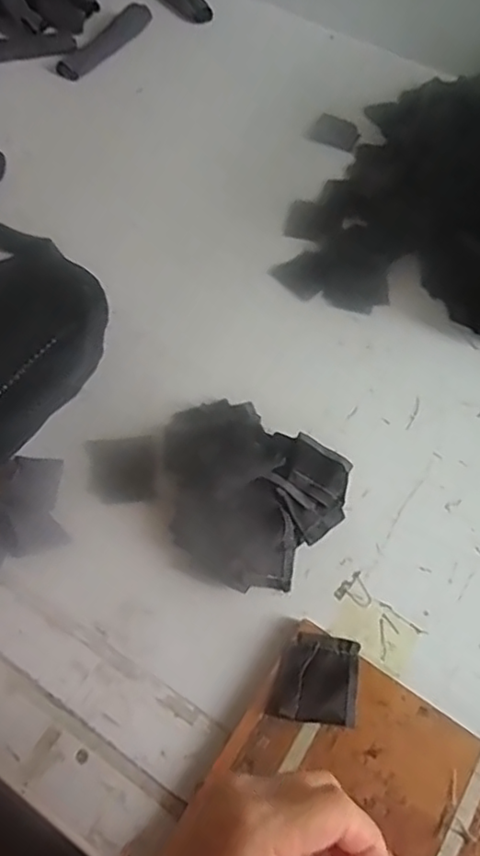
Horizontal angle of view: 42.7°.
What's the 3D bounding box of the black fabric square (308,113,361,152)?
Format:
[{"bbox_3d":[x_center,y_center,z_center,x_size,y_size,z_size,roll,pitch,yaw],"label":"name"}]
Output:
[{"bbox_3d":[0.109,-0.336,0.695,0.054,0.004,0.054,26,63,13],"label":"black fabric square"}]

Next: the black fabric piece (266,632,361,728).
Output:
[{"bbox_3d":[0.049,0.162,0.396,0.052,0.007,0.053,9,61,4],"label":"black fabric piece"}]

